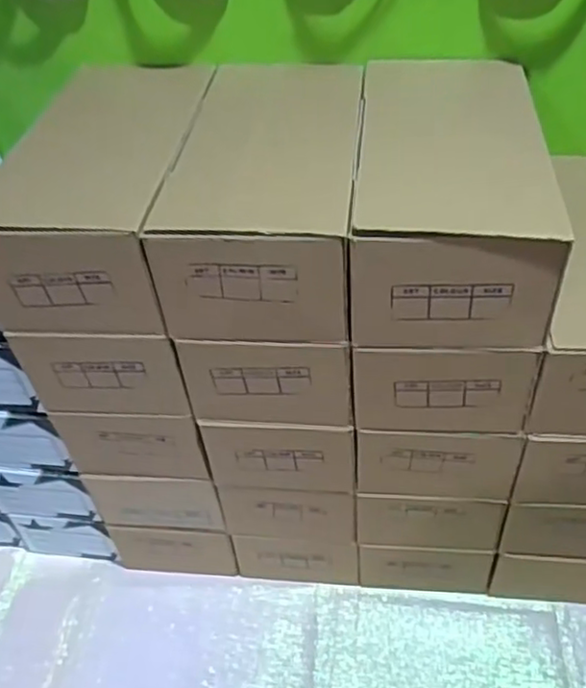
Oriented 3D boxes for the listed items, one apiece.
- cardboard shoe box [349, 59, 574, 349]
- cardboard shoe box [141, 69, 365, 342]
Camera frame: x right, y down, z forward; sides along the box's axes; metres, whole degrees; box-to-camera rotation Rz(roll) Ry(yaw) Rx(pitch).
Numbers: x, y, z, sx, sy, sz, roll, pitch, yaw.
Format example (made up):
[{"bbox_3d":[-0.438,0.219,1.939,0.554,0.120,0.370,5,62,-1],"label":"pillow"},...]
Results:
[{"bbox_3d":[0.121,-0.129,0.534,0.135,0.095,0.268,2,44,6],"label":"cardboard shoe box"},{"bbox_3d":[-0.016,-0.131,0.552,0.135,0.093,0.257,2,44,7],"label":"cardboard shoe box"}]

